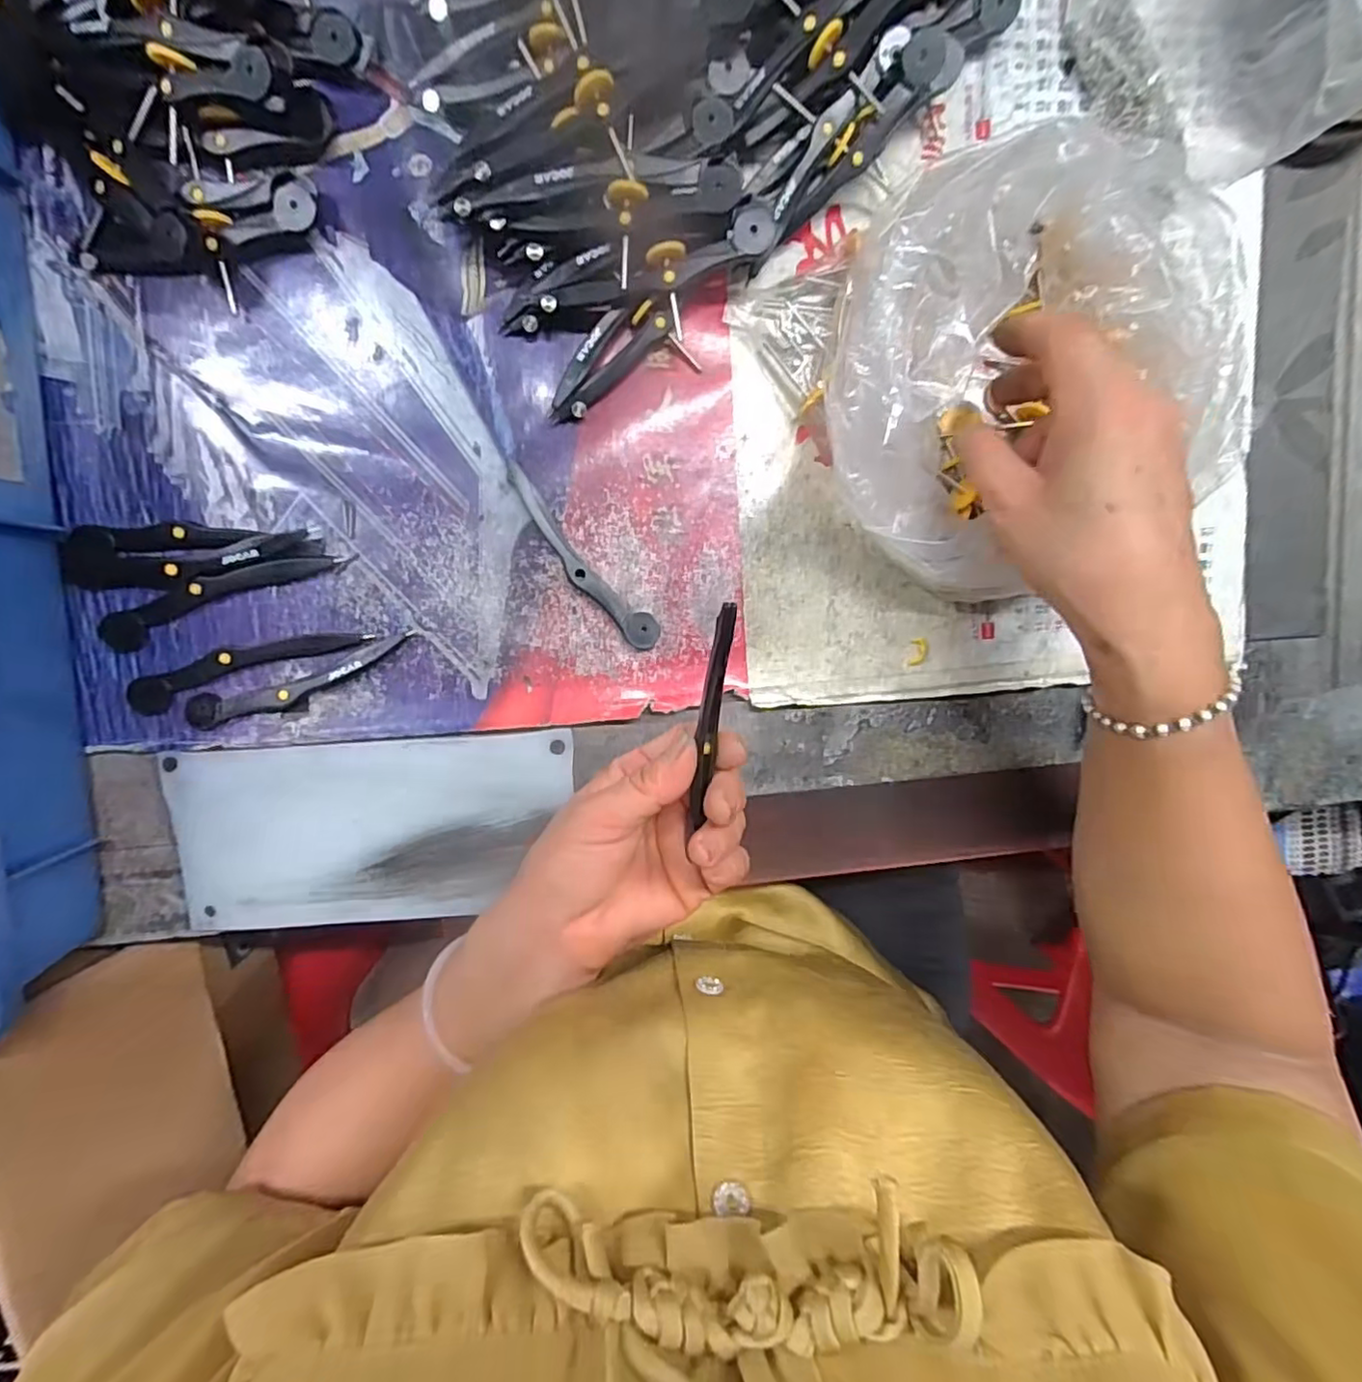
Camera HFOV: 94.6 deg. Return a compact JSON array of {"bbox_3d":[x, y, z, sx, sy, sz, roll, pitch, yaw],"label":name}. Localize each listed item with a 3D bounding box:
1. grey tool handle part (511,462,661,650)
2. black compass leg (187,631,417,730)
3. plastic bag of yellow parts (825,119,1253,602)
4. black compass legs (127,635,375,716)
[{"bbox_3d":[-0.051,-0.065,0.318,0.018,0.007,0.110,-42,99,2],"label":"grey tool handle part"},{"bbox_3d":[-0.189,-0.004,0.313,0.114,0.009,0.017,-17,99,-2],"label":"black compass leg"},{"bbox_3d":[0.151,-0.138,0.281,0.165,0.058,0.178,-10,98,-3],"label":"plastic bag of yellow parts"},{"bbox_3d":[-0.214,-0.012,0.311,0.117,0.007,0.019,-16,99,-2],"label":"black compass legs"}]

